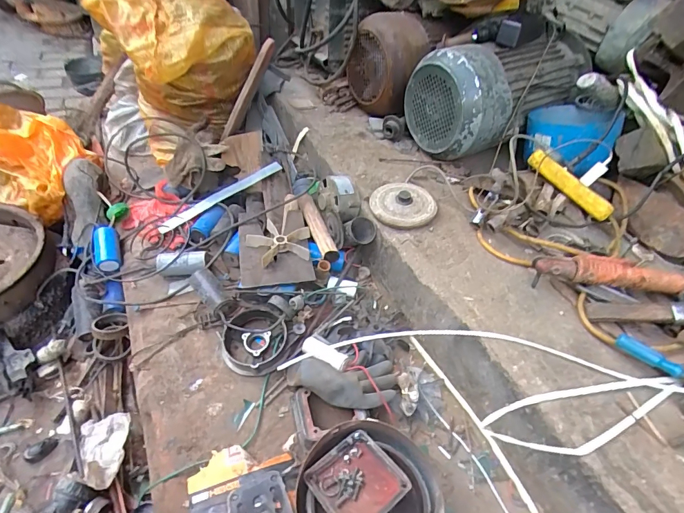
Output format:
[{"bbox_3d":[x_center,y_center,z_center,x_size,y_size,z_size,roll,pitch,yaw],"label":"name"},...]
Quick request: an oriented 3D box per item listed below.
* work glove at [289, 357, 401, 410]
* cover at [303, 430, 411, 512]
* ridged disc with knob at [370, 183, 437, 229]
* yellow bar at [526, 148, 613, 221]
[{"bbox_3d":[0.003,0.222,0.687,0.184,0.069,0.086,0,42,-8],"label":"work glove"},{"bbox_3d":[0.021,0.311,0.558,0.111,0.016,0.107,-27,52,-32],"label":"cover"},{"bbox_3d":[0.140,-0.122,0.883,0.135,0.031,0.151,28,46,22],"label":"ridged disc with knob"},{"bbox_3d":[0.465,-0.145,0.820,0.194,0.037,0.033,42,50,6],"label":"yellow bar"}]

